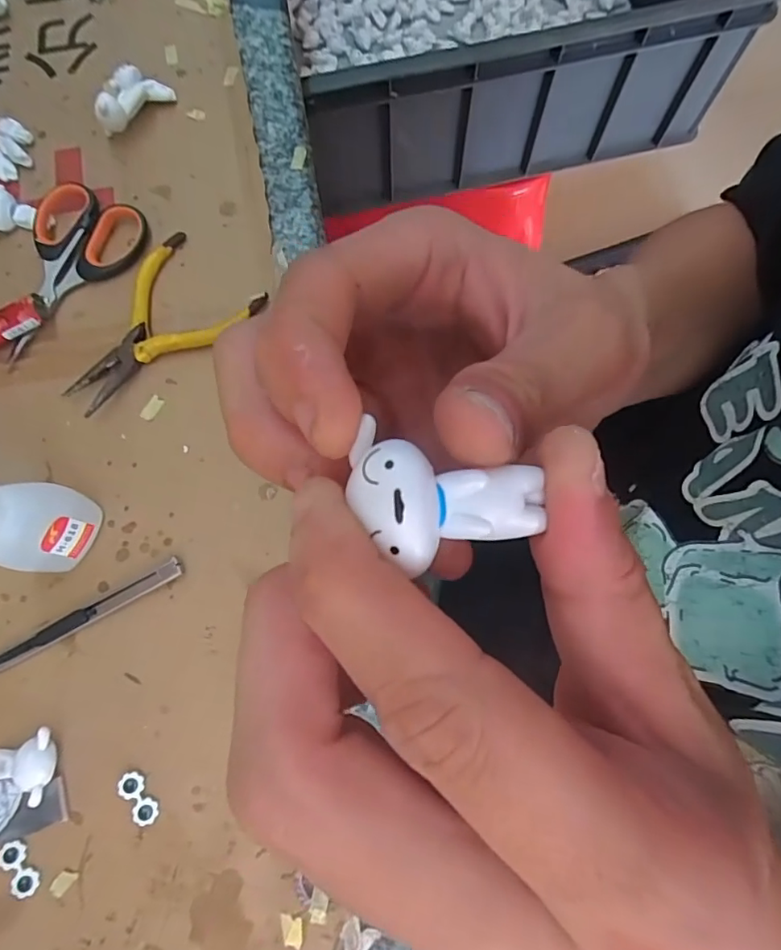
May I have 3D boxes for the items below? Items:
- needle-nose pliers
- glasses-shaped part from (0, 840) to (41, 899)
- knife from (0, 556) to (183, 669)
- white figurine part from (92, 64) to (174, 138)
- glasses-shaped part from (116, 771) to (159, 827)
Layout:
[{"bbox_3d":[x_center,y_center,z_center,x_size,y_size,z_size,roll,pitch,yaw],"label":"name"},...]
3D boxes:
[{"bbox_3d":[-0.145,-0.088,0.320,0.073,0.012,0.117,42,82,9],"label":"needle-nose pliers"},{"bbox_3d":[-0.184,0.195,0.262,0.014,0.004,0.026,-29,79,-5],"label":"glasses-shaped part"},{"bbox_3d":[-0.182,0.085,0.286,0.150,0.007,0.011,-28,79,-5],"label":"knife"},{"bbox_3d":[-0.171,-0.246,0.346,0.024,0.029,0.051,41,81,9],"label":"white figurine part"},{"bbox_3d":[-0.127,0.163,0.268,0.013,0.005,0.027,-35,80,-6],"label":"glasses-shaped part"}]

